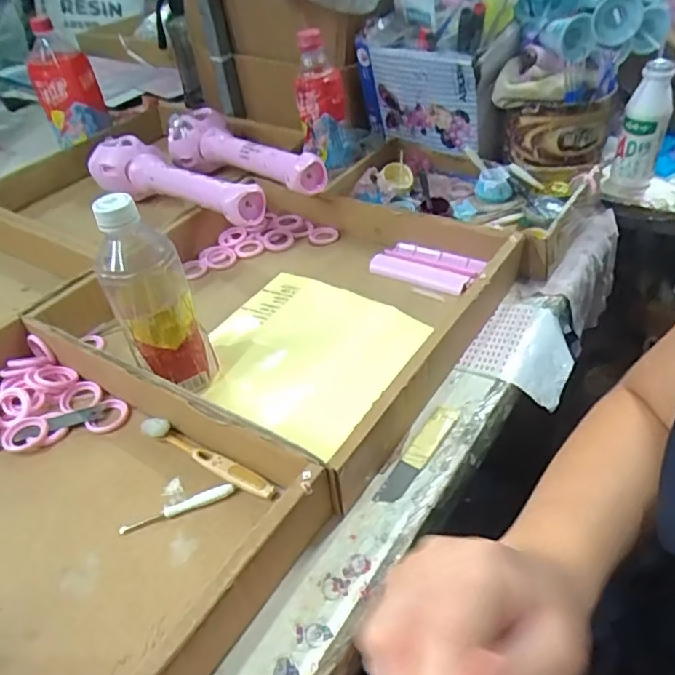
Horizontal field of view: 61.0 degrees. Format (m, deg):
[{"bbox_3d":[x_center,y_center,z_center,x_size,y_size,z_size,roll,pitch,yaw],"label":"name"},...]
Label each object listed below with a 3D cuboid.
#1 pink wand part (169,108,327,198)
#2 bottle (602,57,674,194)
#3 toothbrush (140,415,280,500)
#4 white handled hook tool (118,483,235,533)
[{"bbox_3d":[-0.138,-0.248,0.790,0.348,0.088,0.077,30,53,34],"label":"pink wand part"},{"bbox_3d":[0.369,-0.252,0.698,0.055,0.144,0.051,16,46,24],"label":"bottle"},{"bbox_3d":[-0.105,0.095,0.457,0.138,0.012,0.017,20,48,28],"label":"toothbrush"},{"bbox_3d":[-0.119,0.127,0.427,0.085,0.009,0.010,-17,42,-11],"label":"white handled hook tool"}]

